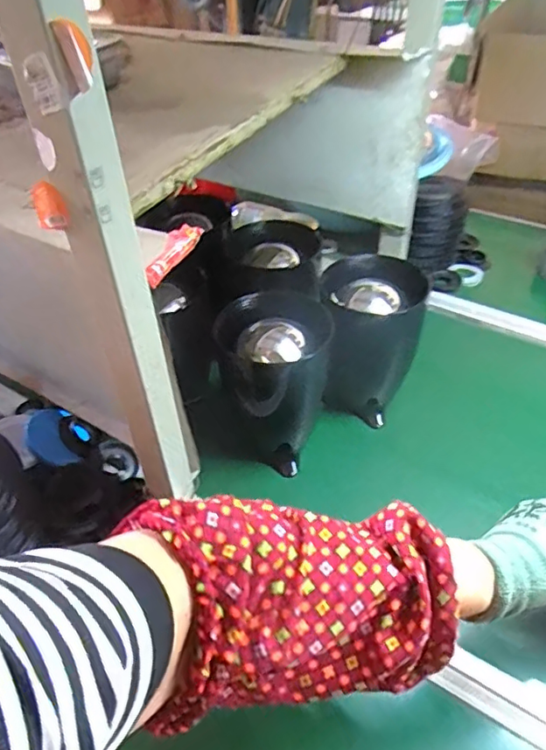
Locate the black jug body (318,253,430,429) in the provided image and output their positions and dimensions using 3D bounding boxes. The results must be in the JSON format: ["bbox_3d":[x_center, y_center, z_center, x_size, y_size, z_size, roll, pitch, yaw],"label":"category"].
[{"bbox_3d":[0.123,-0.046,0.715,0.123,0.186,0.125,5,43,7],"label":"black jug body"}]

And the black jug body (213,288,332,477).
[{"bbox_3d":[-0.002,0.017,0.662,0.123,0.190,0.125,3,43,5],"label":"black jug body"}]

